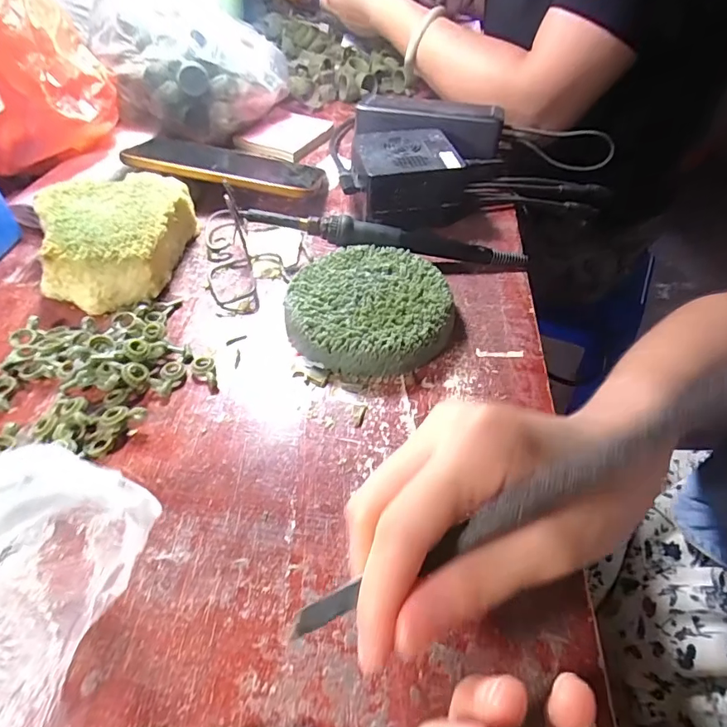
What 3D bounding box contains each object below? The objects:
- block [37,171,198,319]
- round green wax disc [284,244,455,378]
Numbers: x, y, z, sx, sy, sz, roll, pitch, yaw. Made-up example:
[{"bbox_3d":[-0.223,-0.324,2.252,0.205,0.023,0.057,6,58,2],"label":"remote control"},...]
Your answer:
[{"bbox_3d":[-0.179,-0.087,0.328,0.095,0.044,0.109,1,47,0],"label":"block"},{"bbox_3d":[0.003,-0.037,0.297,0.100,0.026,0.097,1,47,-1],"label":"round green wax disc"}]

